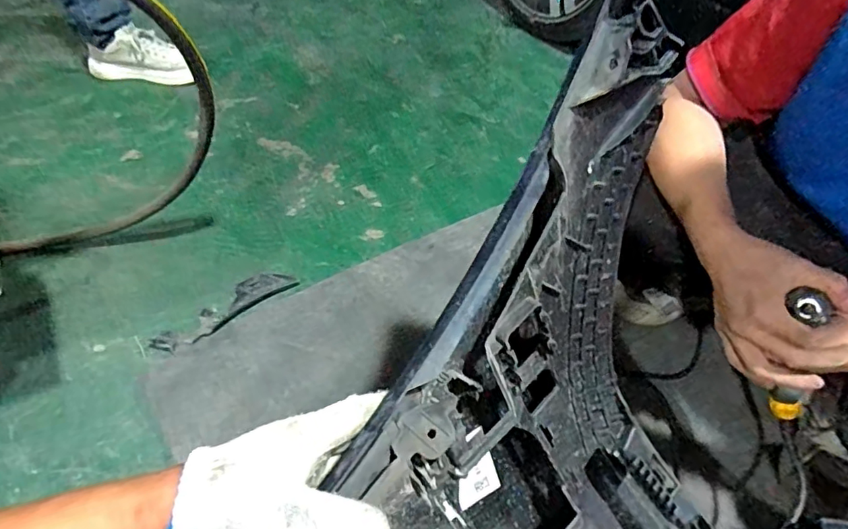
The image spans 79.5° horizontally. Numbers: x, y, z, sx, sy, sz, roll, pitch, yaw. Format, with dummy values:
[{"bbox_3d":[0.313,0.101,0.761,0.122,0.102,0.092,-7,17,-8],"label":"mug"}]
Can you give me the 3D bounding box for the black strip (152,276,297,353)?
[{"bbox_3d":[-0.353,0.080,0.917,0.261,0.017,0.065,-35,61,-29],"label":"black strip"}]

